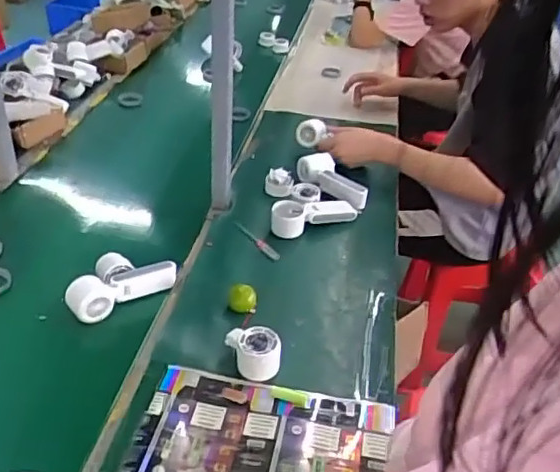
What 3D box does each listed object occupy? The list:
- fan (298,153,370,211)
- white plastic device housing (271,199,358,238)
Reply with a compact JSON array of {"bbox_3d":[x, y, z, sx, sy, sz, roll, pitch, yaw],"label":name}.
[{"bbox_3d":[0.104,-0.104,1.200,0.066,0.061,0.162,-20,43,-31],"label":"fan"},{"bbox_3d":[0.064,-0.039,1.113,0.177,0.051,0.055,-12,39,-23],"label":"white plastic device housing"}]

